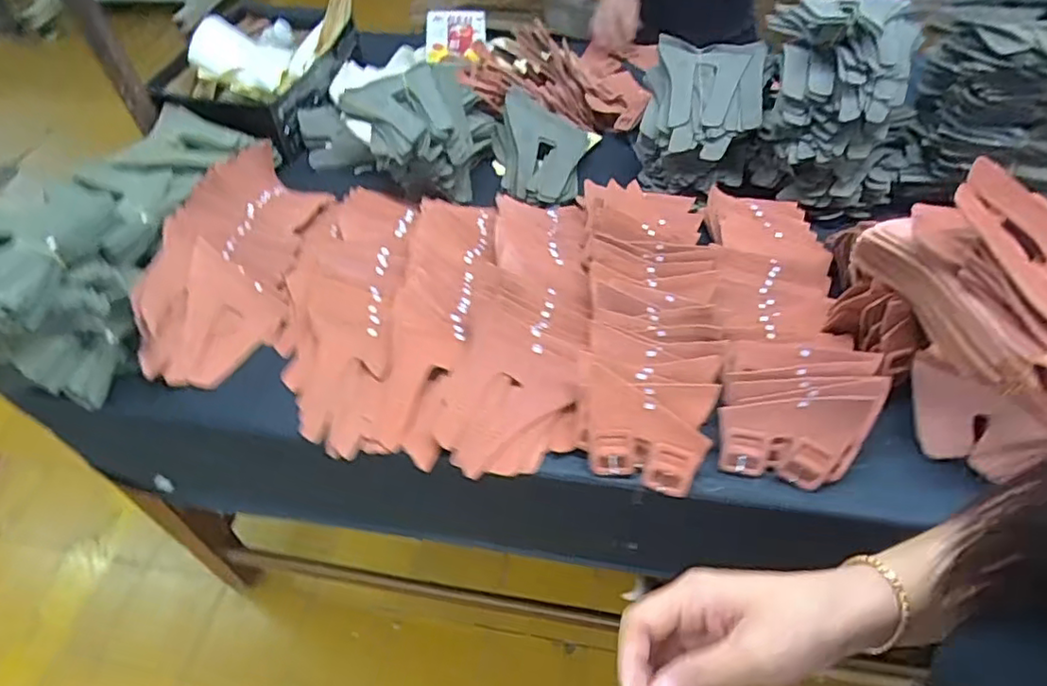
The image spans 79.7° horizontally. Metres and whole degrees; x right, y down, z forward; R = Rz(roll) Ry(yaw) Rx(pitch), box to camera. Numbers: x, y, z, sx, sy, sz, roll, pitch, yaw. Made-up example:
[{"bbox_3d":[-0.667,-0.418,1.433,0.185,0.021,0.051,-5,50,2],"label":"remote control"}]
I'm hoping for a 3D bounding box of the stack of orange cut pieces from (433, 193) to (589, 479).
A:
[{"bbox_3d":[-0.004,-0.053,0.810,0.169,0.079,0.447,1,52,4],"label":"stack of orange cut pieces"}]

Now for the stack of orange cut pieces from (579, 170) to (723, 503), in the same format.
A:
[{"bbox_3d":[0.159,-0.048,0.794,0.164,0.090,0.449,2,52,5],"label":"stack of orange cut pieces"}]

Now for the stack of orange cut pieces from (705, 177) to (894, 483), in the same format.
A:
[{"bbox_3d":[0.320,-0.043,0.784,0.176,0.077,0.437,2,52,5],"label":"stack of orange cut pieces"}]

